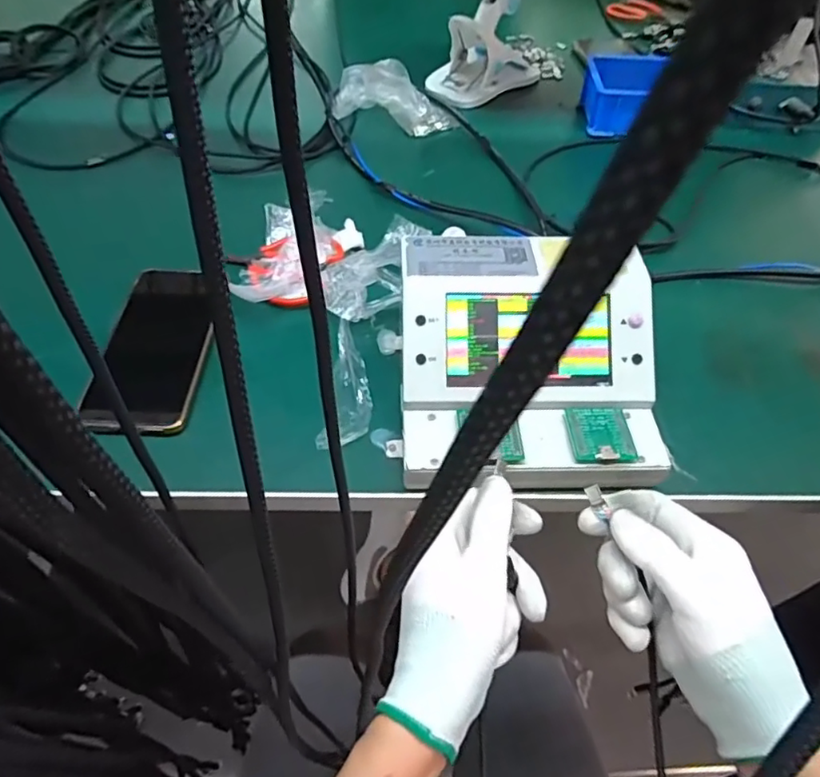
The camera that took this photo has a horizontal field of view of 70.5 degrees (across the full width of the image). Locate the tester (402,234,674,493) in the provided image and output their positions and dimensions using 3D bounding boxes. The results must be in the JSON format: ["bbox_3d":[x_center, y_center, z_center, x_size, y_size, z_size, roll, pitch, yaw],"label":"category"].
[{"bbox_3d":[0.079,-0.021,0.391,0.167,0.069,0.166,1,52,-1],"label":"tester"}]

